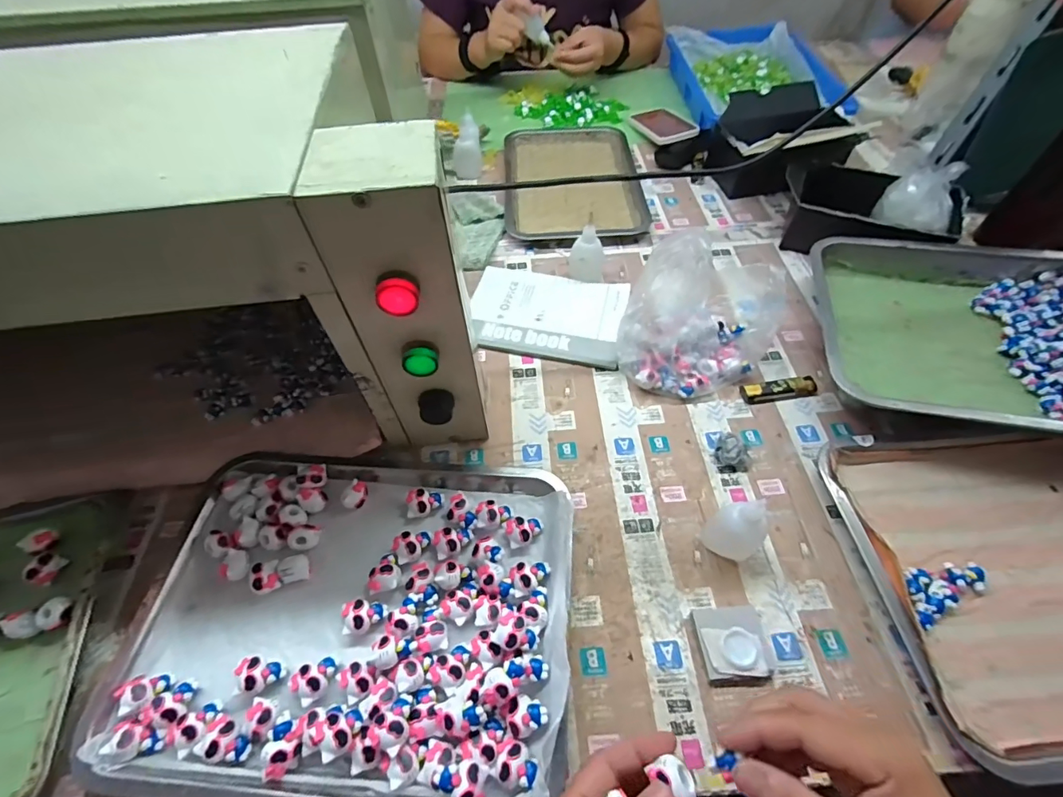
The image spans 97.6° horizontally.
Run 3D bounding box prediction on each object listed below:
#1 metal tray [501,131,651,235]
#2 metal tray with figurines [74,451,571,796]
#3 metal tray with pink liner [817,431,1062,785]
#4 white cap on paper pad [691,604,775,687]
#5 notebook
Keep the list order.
[{"bbox_3d":[0.066,-0.371,0.776,0.215,0.020,0.299,-2,56,1],"label":"metal tray"},{"bbox_3d":[-0.146,0.173,0.391,0.354,0.039,0.267,2,56,3],"label":"metal tray with figurines"},{"bbox_3d":[0.441,0.146,0.389,0.308,0.031,0.257,-3,56,0],"label":"metal tray with pink liner"},{"bbox_3d":[0.162,0.195,0.370,0.053,0.016,0.055,-5,56,-1],"label":"white cap on paper pad"},{"bbox_3d":[0.019,-0.112,0.596,0.193,0.011,0.147,10,57,9],"label":"notebook"}]

